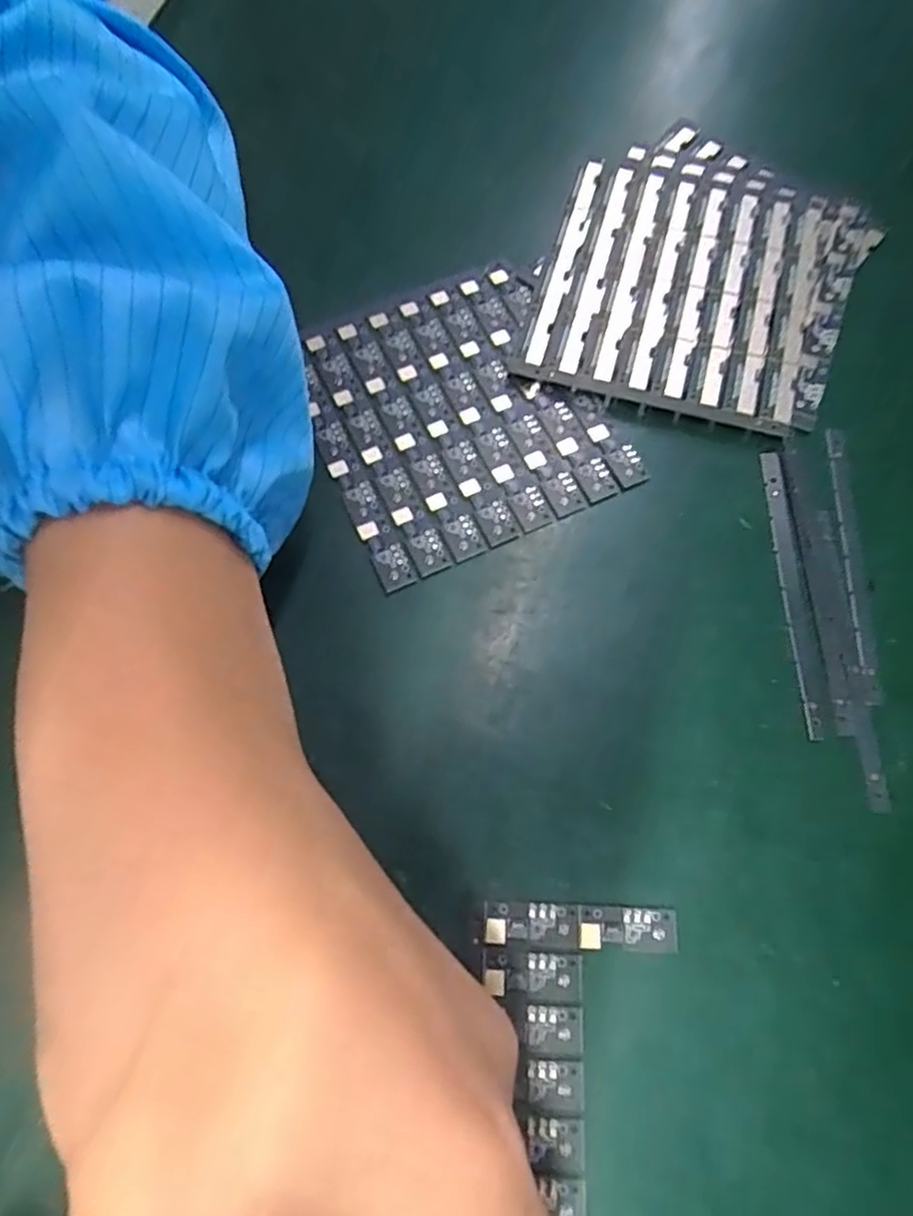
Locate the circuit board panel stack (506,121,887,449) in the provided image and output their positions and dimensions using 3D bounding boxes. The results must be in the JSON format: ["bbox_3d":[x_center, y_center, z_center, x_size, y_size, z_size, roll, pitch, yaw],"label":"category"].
[{"bbox_3d":[0.089,-0.124,0.256,0.107,0.007,0.125,20,73,5],"label":"circuit board panel stack"}]

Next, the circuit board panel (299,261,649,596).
[{"bbox_3d":[-0.002,-0.067,0.241,0.094,0.005,0.102,-24,73,-8],"label":"circuit board panel"}]

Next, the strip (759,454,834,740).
[{"bbox_3d":[0.107,-0.007,0.218,0.009,0.004,0.093,0,72,-1],"label":"strip"}]

